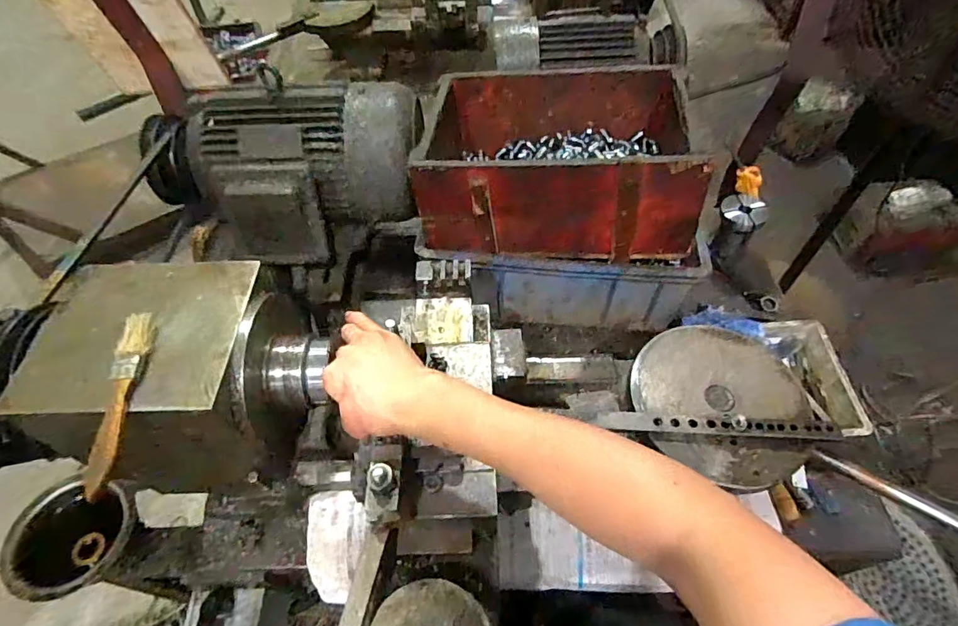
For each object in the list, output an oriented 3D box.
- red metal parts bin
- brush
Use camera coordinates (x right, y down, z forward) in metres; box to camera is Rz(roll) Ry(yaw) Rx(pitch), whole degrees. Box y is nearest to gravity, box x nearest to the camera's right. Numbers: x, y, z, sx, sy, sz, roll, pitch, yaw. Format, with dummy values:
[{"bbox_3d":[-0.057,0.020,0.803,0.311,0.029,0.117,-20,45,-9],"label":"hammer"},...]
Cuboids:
[{"bbox_3d":[0.110,-0.228,0.711,0.365,0.147,0.263,4,53,5],"label":"red metal parts bin"},{"bbox_3d":[-0.279,0.064,0.387,0.024,0.012,0.151,-6,53,-2],"label":"brush"}]

